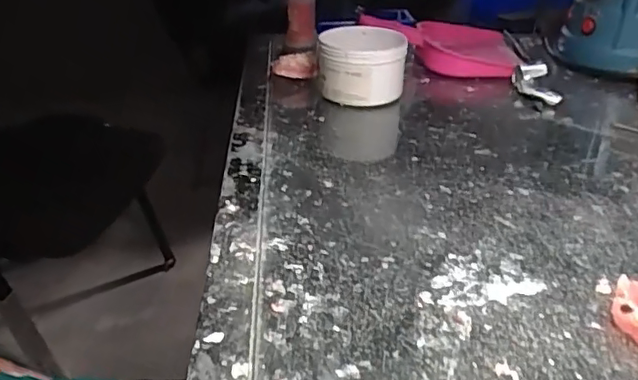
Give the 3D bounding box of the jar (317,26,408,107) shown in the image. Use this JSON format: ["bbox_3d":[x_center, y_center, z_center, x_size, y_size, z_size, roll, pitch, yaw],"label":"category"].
[{"bbox_3d":[0.045,-0.134,0.599,0.090,0.064,0.101,-2,31,-3],"label":"jar"}]

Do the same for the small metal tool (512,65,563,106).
[{"bbox_3d":[0.237,-0.115,0.604,0.024,0.029,0.070,-4,31,-7],"label":"small metal tool"}]

